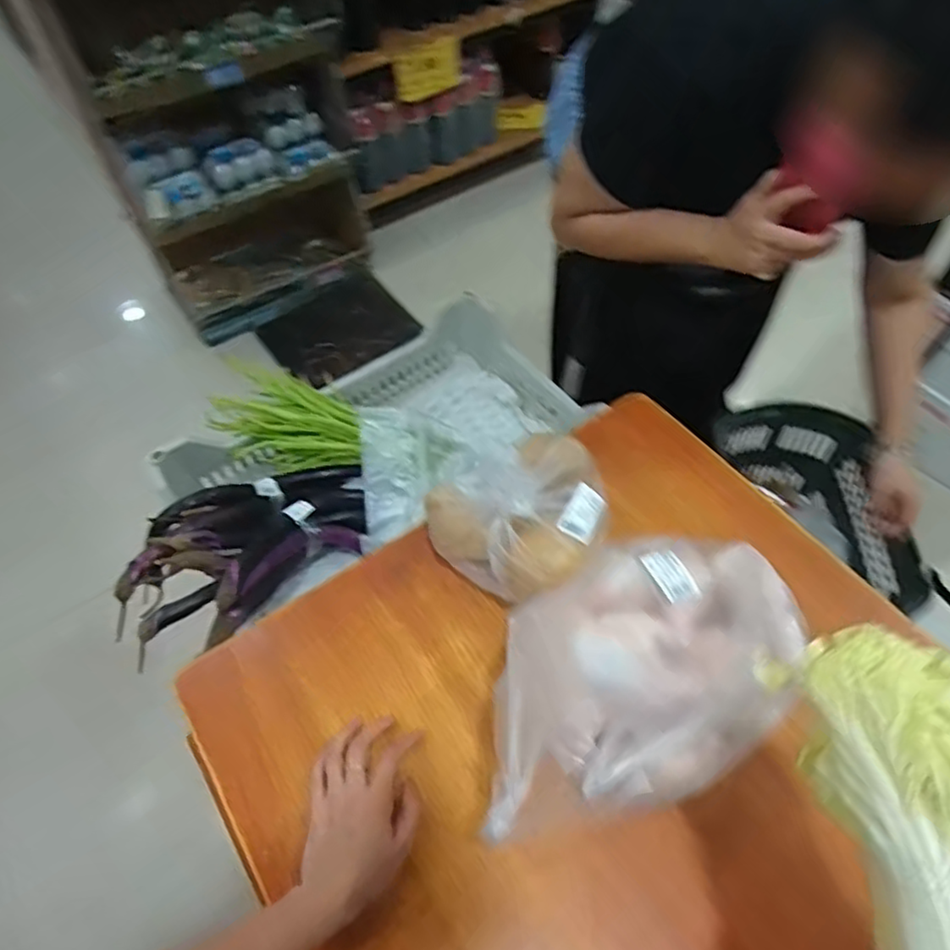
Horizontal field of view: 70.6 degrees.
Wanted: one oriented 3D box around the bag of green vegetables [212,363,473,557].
[{"bbox_3d":[-0.197,-0.047,0.917,0.331,0.082,0.157,22,58,2],"label":"bag of green vegetables"}]

